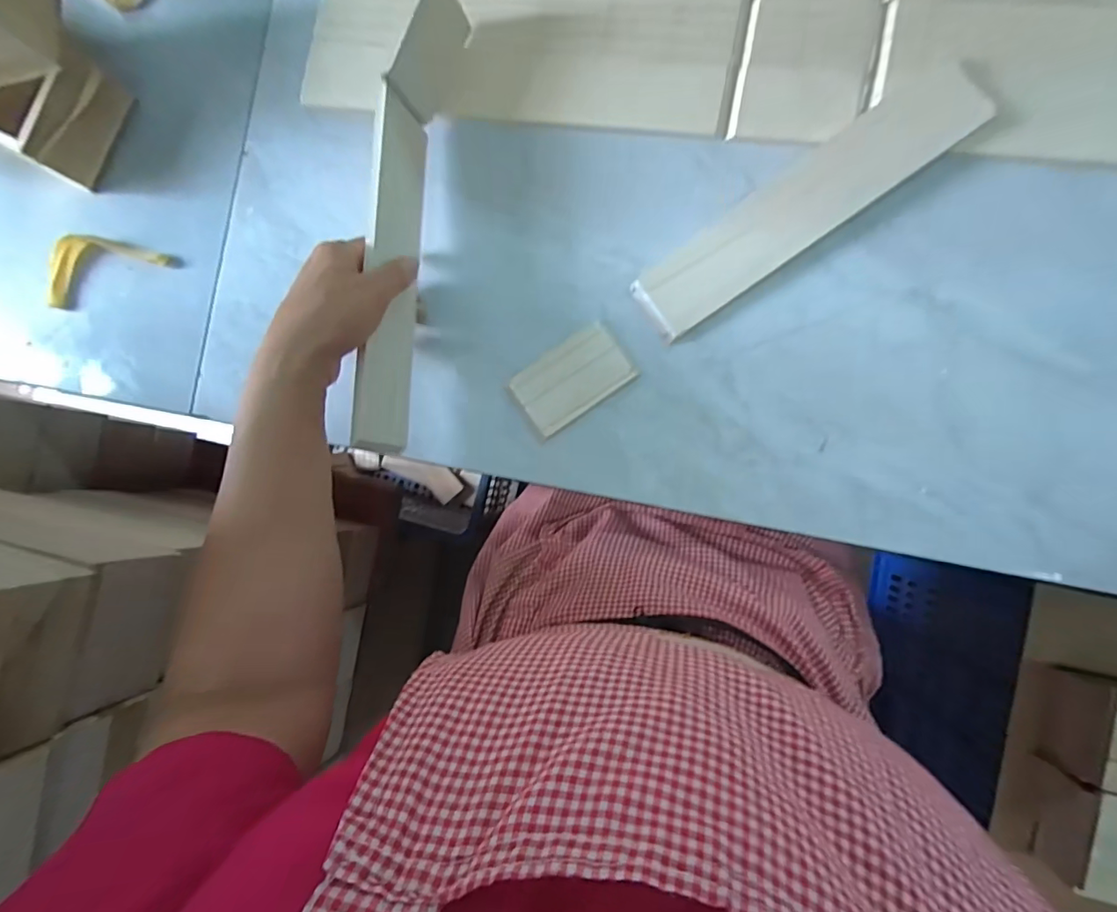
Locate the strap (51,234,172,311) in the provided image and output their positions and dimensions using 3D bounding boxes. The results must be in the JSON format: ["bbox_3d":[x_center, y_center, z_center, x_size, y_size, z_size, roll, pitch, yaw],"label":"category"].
[{"bbox_3d":[-0.434,-0.187,0.482,0.132,0.021,0.051,-15,85,8],"label":"strap"}]

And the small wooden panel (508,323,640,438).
[{"bbox_3d":[0.011,-0.061,0.408,0.090,0.004,0.055,-33,83,6],"label":"small wooden panel"}]

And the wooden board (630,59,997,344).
[{"bbox_3d":[0.184,-0.190,0.382,0.274,0.016,0.061,-34,83,6],"label":"wooden board"}]

